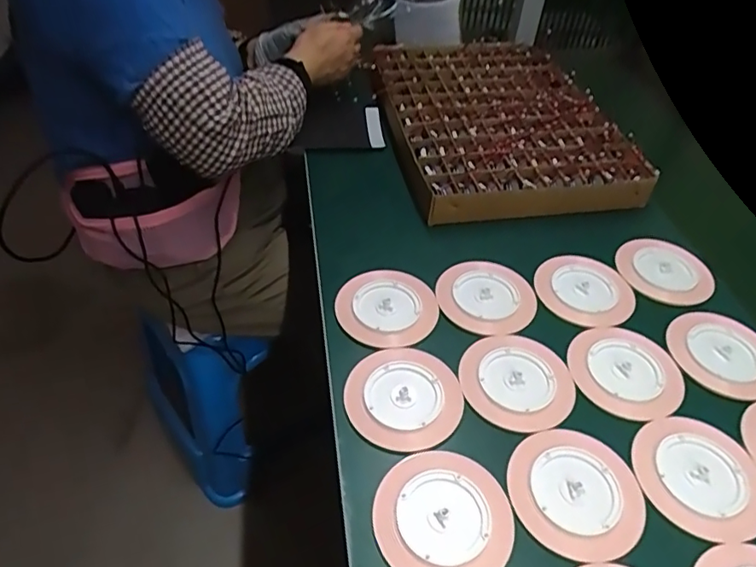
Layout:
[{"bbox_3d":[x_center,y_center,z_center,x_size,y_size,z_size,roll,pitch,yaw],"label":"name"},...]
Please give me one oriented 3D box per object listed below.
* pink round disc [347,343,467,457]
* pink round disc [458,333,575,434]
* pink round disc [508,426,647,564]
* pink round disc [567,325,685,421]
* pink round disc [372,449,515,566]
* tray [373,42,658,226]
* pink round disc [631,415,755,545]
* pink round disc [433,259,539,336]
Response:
[{"bbox_3d":[0.023,0.096,0.470,0.096,0.005,0.100,2,44,-2],"label":"pink round disc"},{"bbox_3d":[0.124,0.085,0.490,0.098,0.004,0.102,2,44,-2],"label":"pink round disc"},{"bbox_3d":[0.151,0.158,0.417,0.097,0.004,0.099,2,44,-2],"label":"pink round disc"},{"bbox_3d":[0.228,0.077,0.503,0.099,0.004,0.103,2,44,-2],"label":"pink round disc"},{"bbox_3d":[0.049,0.169,0.400,0.097,0.004,0.101,2,44,-2],"label":"pink round disc"},{"bbox_3d":[0.165,-0.247,0.796,0.289,0.040,0.435,-4,45,-8],"label":"tray"},{"bbox_3d":[0.256,0.151,0.433,0.097,0.004,0.102,2,44,-2],"label":"pink round disc"},{"bbox_3d":[0.112,0.011,0.565,0.098,0.004,0.099,2,44,-2],"label":"pink round disc"}]

